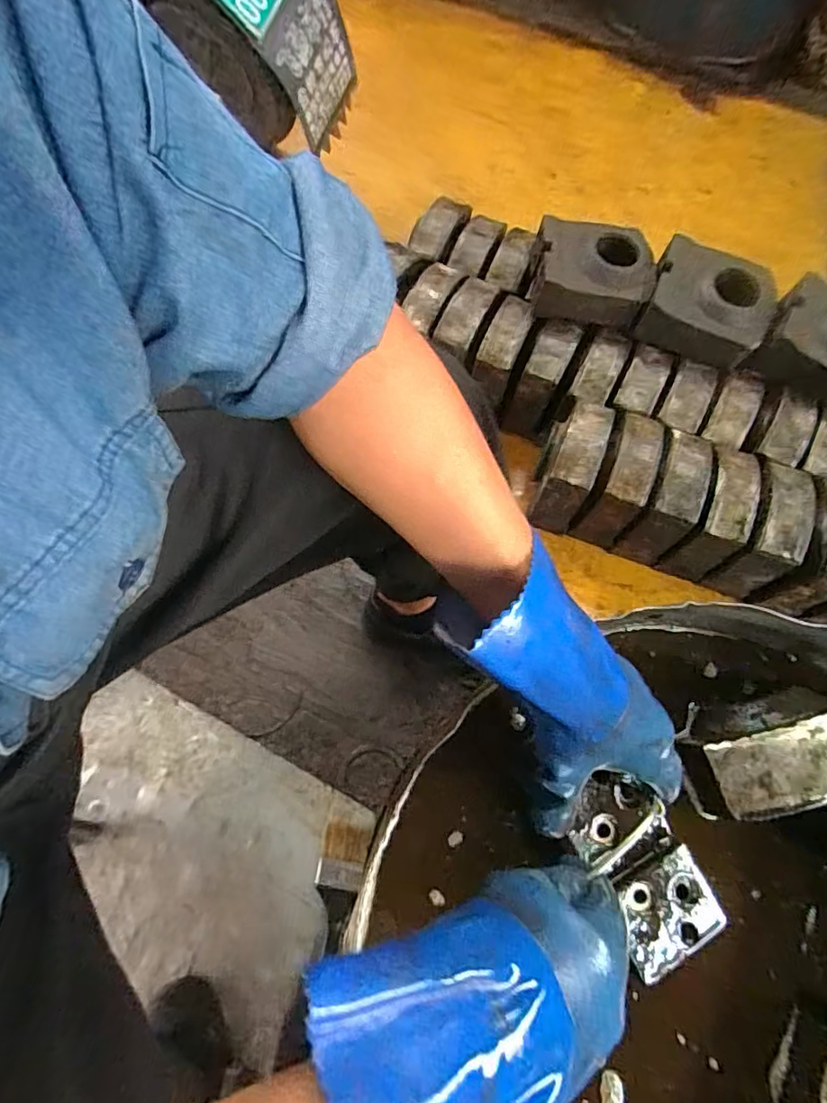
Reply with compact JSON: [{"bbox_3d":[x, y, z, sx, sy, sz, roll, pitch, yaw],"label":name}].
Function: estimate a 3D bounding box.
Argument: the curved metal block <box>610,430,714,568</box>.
[{"bbox_3d":[0.396,-0.086,0.870,0.076,0.166,0.154,21,68,6],"label":"curved metal block"}]

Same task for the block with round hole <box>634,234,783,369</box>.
[{"bbox_3d":[0.464,-0.389,0.864,0.181,0.085,0.149,23,68,7],"label":"block with round hole"}]

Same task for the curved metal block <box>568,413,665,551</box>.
[{"bbox_3d":[0.328,-0.111,0.876,0.070,0.167,0.154,23,68,7],"label":"curved metal block"}]

